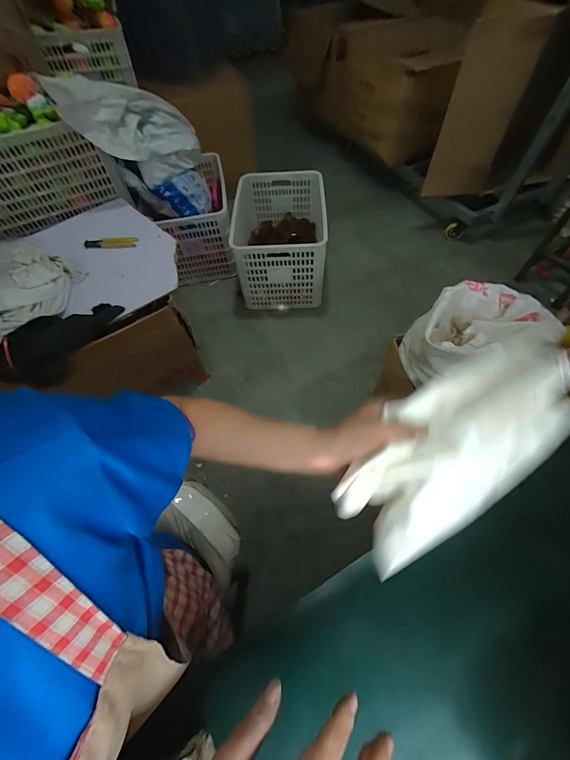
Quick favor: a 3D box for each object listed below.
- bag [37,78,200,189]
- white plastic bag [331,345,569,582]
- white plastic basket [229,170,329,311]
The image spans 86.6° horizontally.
[{"bbox_3d":[-0.622,-1.070,1.253,0.444,0.354,0.325,-16,60,-6],"label":"bag"},{"bbox_3d":[0.179,0.077,0.334,0.270,0.080,0.135,-42,65,-1],"label":"white plastic bag"},{"bbox_3d":[-0.043,-0.731,1.598,0.497,0.375,0.605,-2,60,2],"label":"white plastic basket"}]

